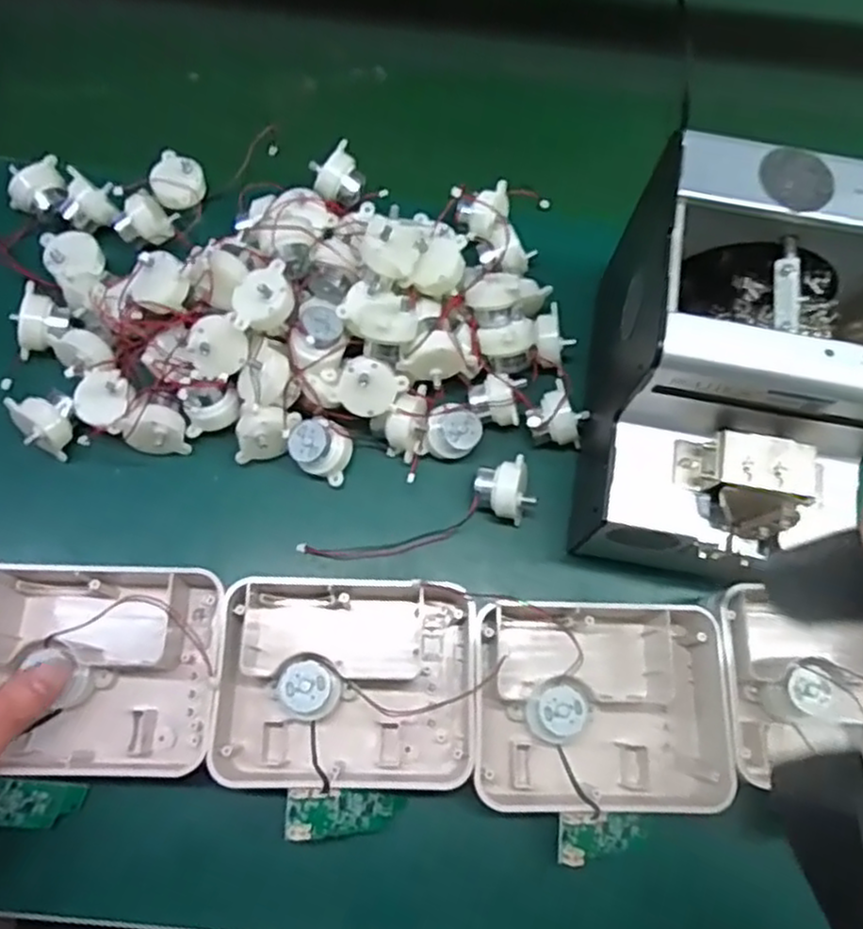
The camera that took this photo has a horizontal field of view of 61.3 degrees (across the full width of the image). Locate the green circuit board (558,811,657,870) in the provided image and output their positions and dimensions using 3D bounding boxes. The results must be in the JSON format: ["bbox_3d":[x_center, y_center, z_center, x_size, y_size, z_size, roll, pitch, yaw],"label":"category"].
[{"bbox_3d":[0.088,0.181,0.356,0.063,0.009,0.023,11,81,-32],"label":"green circuit board"}]

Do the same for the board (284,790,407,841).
[{"bbox_3d":[-0.041,0.171,0.357,0.067,0.008,0.021,19,65,-38],"label":"board"}]

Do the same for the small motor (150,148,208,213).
[{"bbox_3d":[-0.164,-0.183,0.474,0.033,0.024,0.039,-22,73,-9],"label":"small motor"}]

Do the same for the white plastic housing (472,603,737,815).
[{"bbox_3d":[0.090,0.124,0.379,0.132,0.036,0.100,2,71,-1],"label":"white plastic housing"}]

